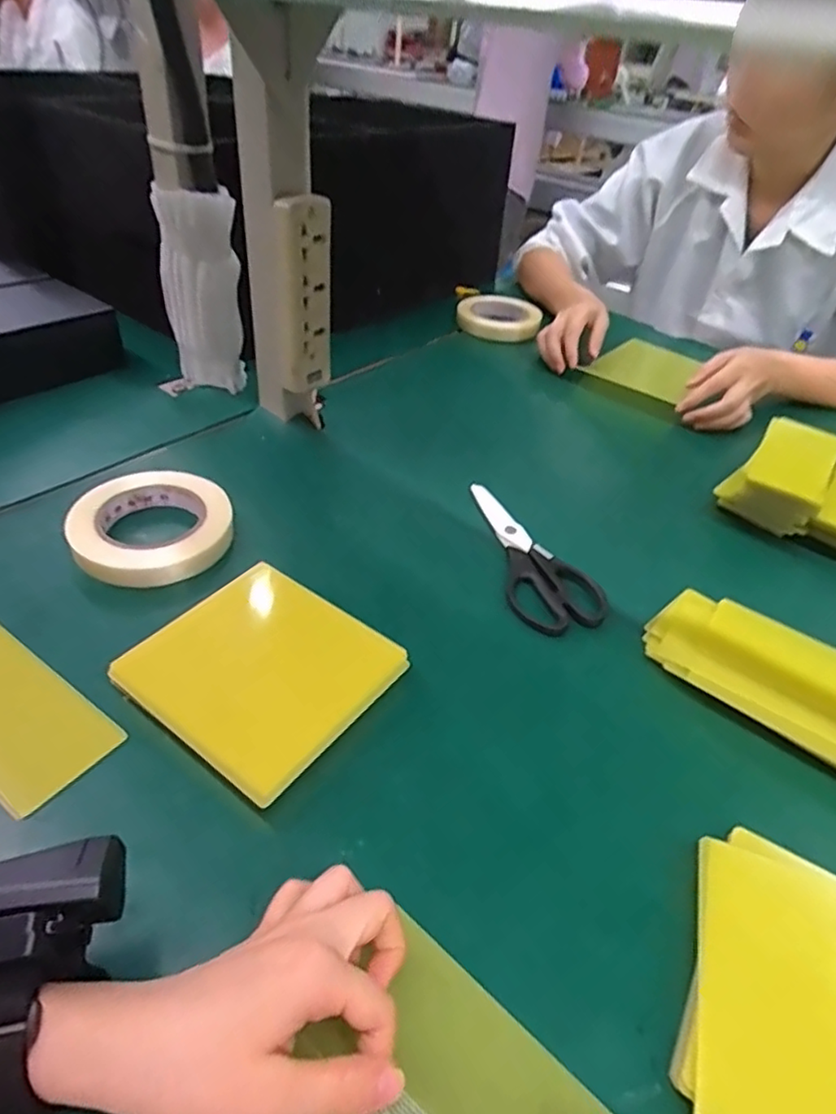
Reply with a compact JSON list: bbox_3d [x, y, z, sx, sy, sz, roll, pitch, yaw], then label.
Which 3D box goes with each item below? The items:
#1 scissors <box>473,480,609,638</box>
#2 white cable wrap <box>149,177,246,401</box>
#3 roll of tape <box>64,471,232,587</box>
[{"bbox_3d":[0.088,-0.007,0.543,0.074,0.005,0.188,-10,43,-19],"label":"scissors"},{"bbox_3d":[-0.230,-0.265,0.653,0.092,0.200,0.048,-9,43,-18],"label":"white cable wrap"},{"bbox_3d":[-0.216,-0.026,0.516,0.119,0.031,0.119,4,40,-3],"label":"roll of tape"}]

